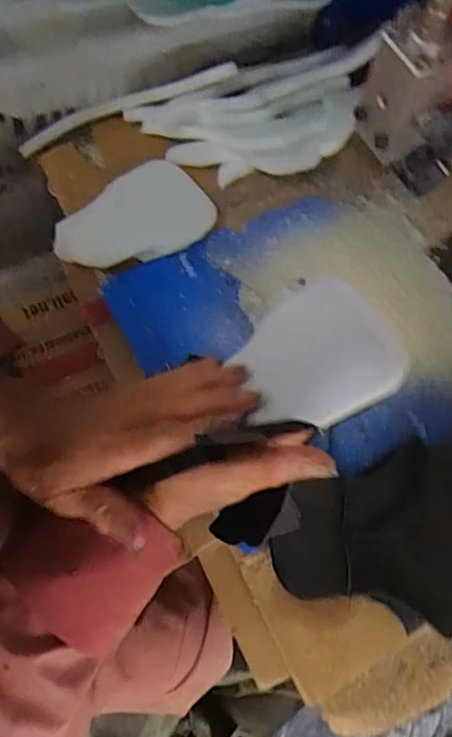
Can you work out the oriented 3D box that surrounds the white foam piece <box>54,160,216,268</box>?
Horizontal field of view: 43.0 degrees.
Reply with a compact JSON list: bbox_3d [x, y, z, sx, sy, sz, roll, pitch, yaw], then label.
[{"bbox_3d":[-0.098,-0.155,0.607,0.160,0.012,0.106,-34,75,-14],"label":"white foam piece"}]

